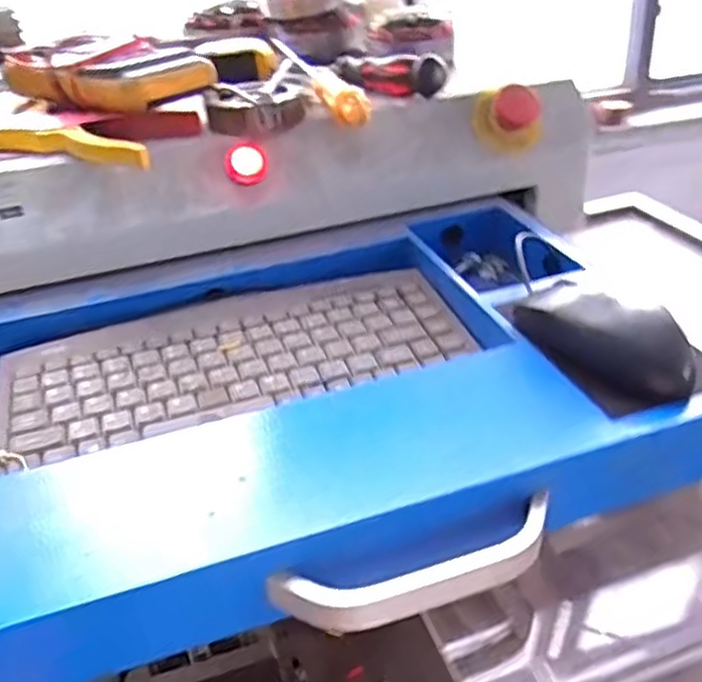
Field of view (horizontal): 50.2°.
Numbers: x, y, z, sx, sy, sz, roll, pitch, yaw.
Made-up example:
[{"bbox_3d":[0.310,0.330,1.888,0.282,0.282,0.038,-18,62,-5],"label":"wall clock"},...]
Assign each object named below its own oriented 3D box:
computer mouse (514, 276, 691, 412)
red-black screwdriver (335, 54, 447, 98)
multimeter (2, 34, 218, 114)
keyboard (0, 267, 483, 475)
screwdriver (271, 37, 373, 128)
[{"bbox_3d":[0.144,-0.002,0.425,0.062,0.045,0.106,-17,33,-22],"label":"computer mouse"},{"bbox_3d":[0.031,-0.226,0.634,0.107,0.029,0.023,17,36,29],"label":"red-black screwdriver"},{"bbox_3d":[-0.194,-0.219,0.609,0.157,0.036,0.112,24,40,37],"label":"multimeter"},{"bbox_3d":[-0.075,0.006,0.492,0.294,0.018,0.126,-11,32,-14],"label":"keyboard"},{"bbox_3d":[-0.030,-0.230,0.651,0.028,0.025,0.253,-10,32,-13],"label":"screwdriver"}]

